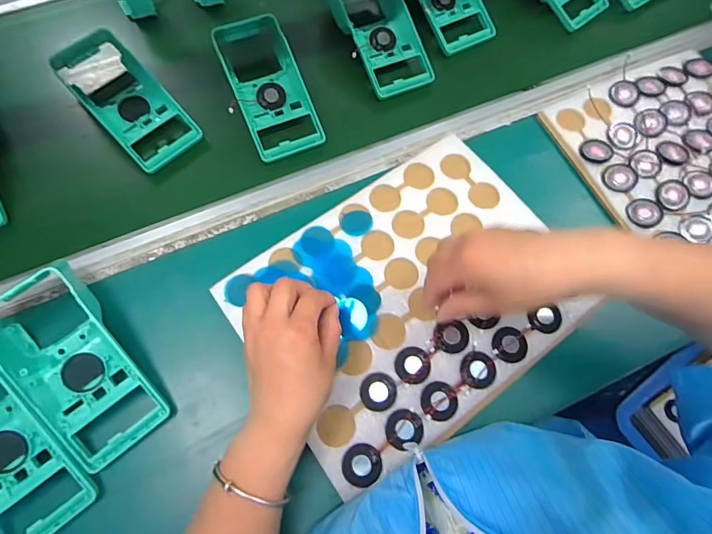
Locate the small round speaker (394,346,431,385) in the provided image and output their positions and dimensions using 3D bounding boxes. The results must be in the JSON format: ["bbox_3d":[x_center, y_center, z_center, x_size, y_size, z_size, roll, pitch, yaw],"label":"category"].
[{"bbox_3d":[0.054,0.094,0.383,0.032,0.005,0.033,-11,73,-4],"label":"small round speaker"}]

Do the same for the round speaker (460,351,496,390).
[{"bbox_3d":[0.115,0.097,0.379,0.033,0.004,0.033,0,70,-1],"label":"round speaker"}]

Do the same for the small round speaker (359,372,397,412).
[{"bbox_3d":[0.021,0.115,0.372,0.033,0.006,0.033,-12,74,-4],"label":"small round speaker"}]

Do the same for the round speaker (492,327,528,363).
[{"bbox_3d":[0.149,0.074,0.388,0.036,0.004,0.033,0,70,-1],"label":"round speaker"}]

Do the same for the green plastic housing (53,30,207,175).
[{"bbox_3d":[-0.269,-0.199,0.467,0.082,0.030,0.184,-40,75,-14],"label":"green plastic housing"}]

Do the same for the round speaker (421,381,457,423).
[{"bbox_3d":[0.077,0.124,0.372,0.032,0.004,0.034,32,72,10],"label":"round speaker"}]

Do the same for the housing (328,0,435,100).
[{"bbox_3d":[0.030,-0.310,0.524,0.085,0.047,0.192,-23,72,-9],"label":"housing"}]

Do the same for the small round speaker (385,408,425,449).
[{"bbox_3d":[0.044,0.145,0.363,0.033,0.005,0.031,0,70,-1],"label":"small round speaker"}]

